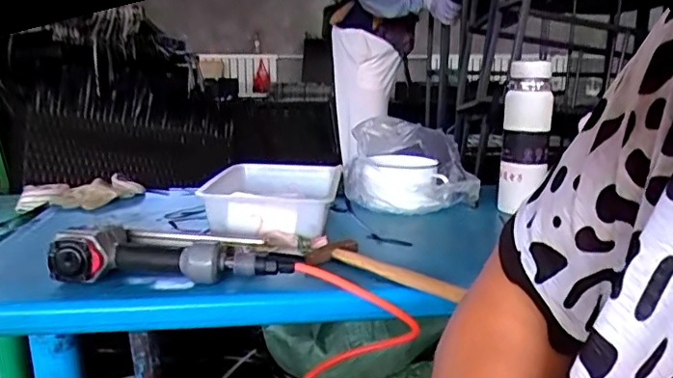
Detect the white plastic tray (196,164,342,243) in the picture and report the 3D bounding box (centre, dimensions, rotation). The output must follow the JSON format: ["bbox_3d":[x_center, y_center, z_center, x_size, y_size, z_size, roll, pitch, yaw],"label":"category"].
[{"bbox_3d":[-0.098,0.013,0.947,0.191,0.070,0.287,1,12,3],"label":"white plastic tray"}]

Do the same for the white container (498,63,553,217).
[{"bbox_3d":[0.347,-0.100,1.027,0.079,0.259,0.060,5,13,23],"label":"white container"}]

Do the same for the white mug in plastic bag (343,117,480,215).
[{"bbox_3d":[0.138,-0.048,1.074,0.234,0.150,0.183,1,12,4],"label":"white mug in plastic bag"}]

